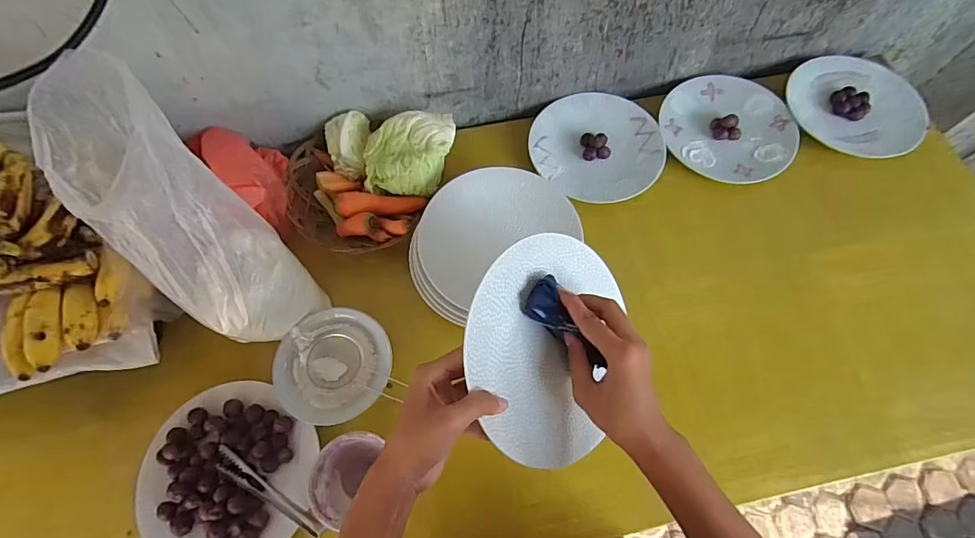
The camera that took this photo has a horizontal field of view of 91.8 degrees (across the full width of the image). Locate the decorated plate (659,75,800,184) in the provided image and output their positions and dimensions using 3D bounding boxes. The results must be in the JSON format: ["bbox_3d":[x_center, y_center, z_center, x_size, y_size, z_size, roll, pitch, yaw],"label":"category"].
[{"bbox_3d":[0.375,-0.225,0.733,0.198,0.014,0.196,0,68,1],"label":"decorated plate"}]

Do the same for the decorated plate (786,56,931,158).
[{"bbox_3d":[0.581,-0.262,0.750,0.188,0.022,0.198,0,68,1],"label":"decorated plate"}]

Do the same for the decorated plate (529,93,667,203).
[{"bbox_3d":[0.169,-0.187,0.722,0.197,0.022,0.196,0,68,1],"label":"decorated plate"}]

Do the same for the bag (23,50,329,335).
[{"bbox_3d":[-0.289,-0.022,0.473,0.111,0.334,0.122,-36,50,-12],"label":"bag"}]

